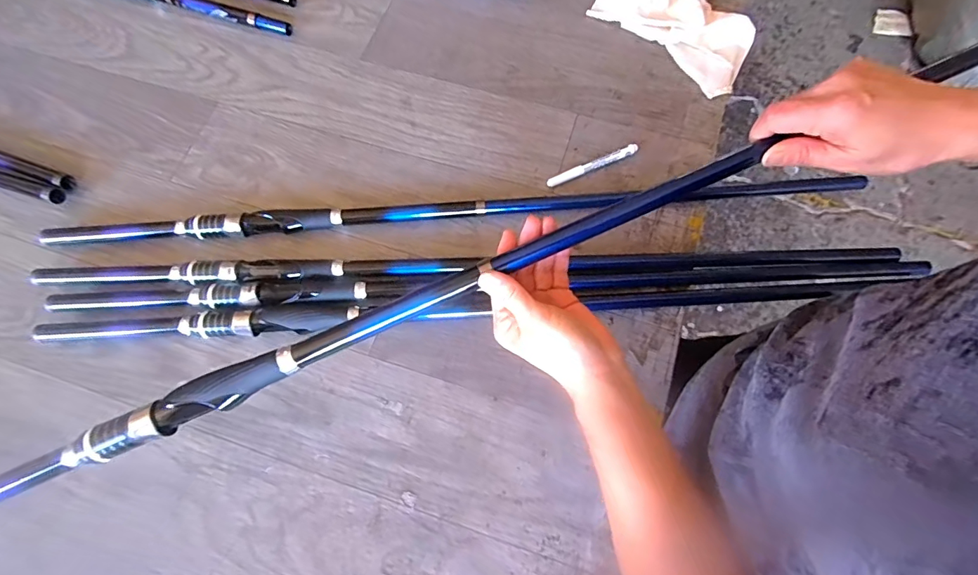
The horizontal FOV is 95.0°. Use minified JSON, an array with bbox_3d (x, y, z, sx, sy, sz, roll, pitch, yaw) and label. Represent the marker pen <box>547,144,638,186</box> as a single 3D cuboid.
[{"bbox_3d":[0.128,-0.151,0.555,0.119,0.014,0.013,-22,73,-7],"label":"marker pen"}]

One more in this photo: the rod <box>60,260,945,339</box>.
[{"bbox_3d":[0.003,0.020,0.495,0.942,0.027,0.031,-4,71,-1],"label":"rod"}]

